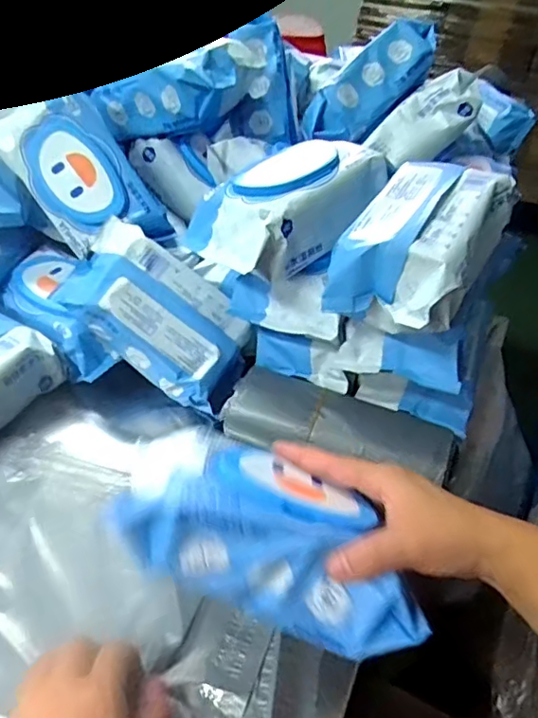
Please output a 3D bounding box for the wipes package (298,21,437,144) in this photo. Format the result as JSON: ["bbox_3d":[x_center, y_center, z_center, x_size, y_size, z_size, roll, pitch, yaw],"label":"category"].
[{"bbox_3d":[0.116,-0.310,0.629,0.191,0.050,0.065,-43,57,-4],"label":"wipes package"}]

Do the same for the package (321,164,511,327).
[{"bbox_3d":[0.128,-0.096,0.470,0.108,0.077,0.170,25,49,20],"label":"package"}]

